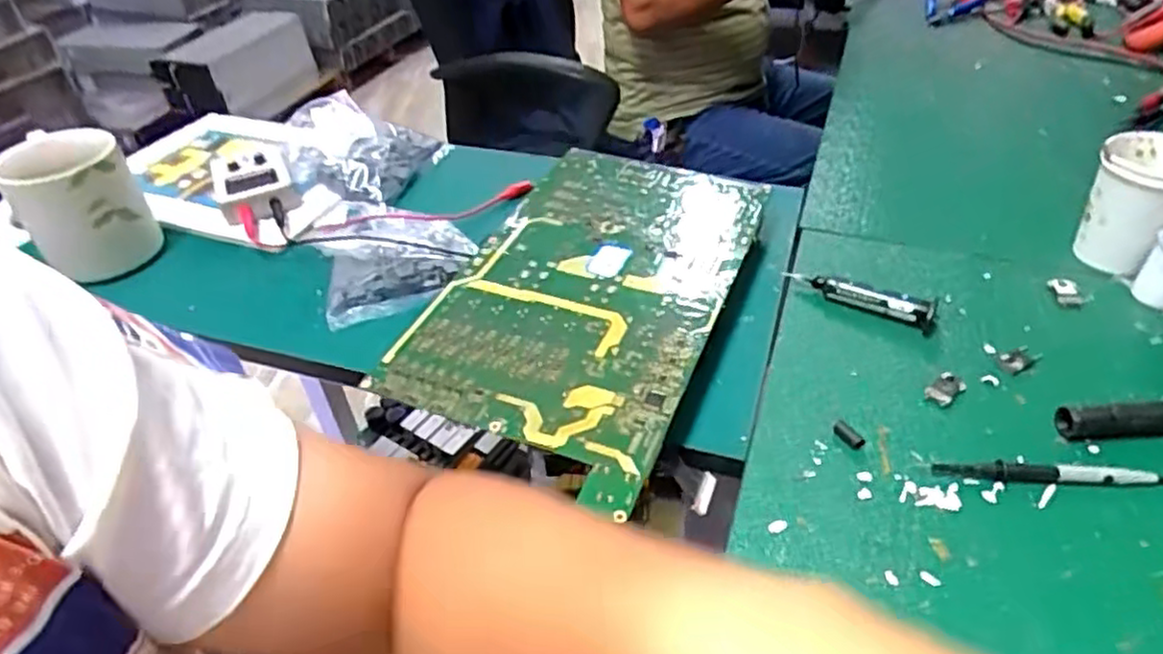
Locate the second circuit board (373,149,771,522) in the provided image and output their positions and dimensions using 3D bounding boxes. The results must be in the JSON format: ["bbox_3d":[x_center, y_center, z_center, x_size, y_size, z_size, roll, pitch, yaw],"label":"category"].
[{"bbox_3d":[0.008,-0.032,0.540,0.194,0.015,0.347,14,45,18],"label":"second circuit board"}]

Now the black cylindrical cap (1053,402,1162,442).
[{"bbox_3d":[0.344,0.059,0.444,0.089,0.016,0.018,-3,41,2],"label":"black cylindrical cap"}]

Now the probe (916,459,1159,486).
[{"bbox_3d":[0.271,0.087,0.423,0.128,0.010,0.012,0,41,6],"label":"probe"}]

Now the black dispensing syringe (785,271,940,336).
[{"bbox_3d":[0.213,-0.026,0.547,0.113,0.021,0.022,22,48,27],"label":"black dispensing syringe"}]

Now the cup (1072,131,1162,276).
[{"bbox_3d":[0.438,-0.097,0.561,0.072,0.087,0.075,-31,47,-26],"label":"cup"}]

